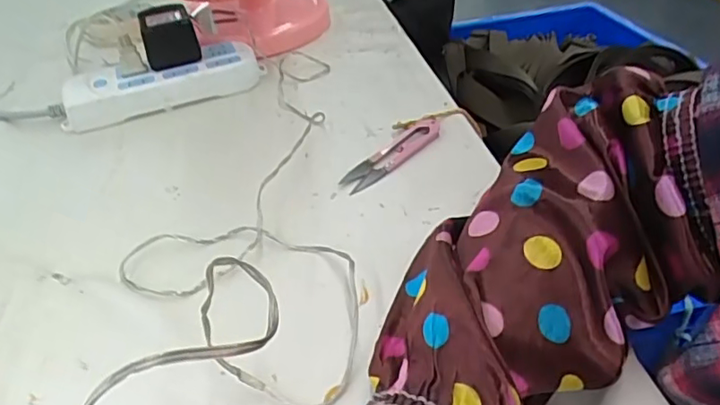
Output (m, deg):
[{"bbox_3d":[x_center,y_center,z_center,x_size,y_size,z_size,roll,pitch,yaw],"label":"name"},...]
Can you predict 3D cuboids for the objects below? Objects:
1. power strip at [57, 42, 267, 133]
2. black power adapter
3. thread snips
[{"bbox_3d":[-0.195,-0.120,0.580,0.189,0.037,0.060,-14,37,-12],"label":"power strip"},{"bbox_3d":[-0.193,-0.169,0.586,0.053,0.048,0.070,-14,37,-12],"label":"black power adapter"},{"bbox_3d":[0.026,-0.039,0.457,0.027,0.012,0.103,26,46,35],"label":"thread snips"}]

